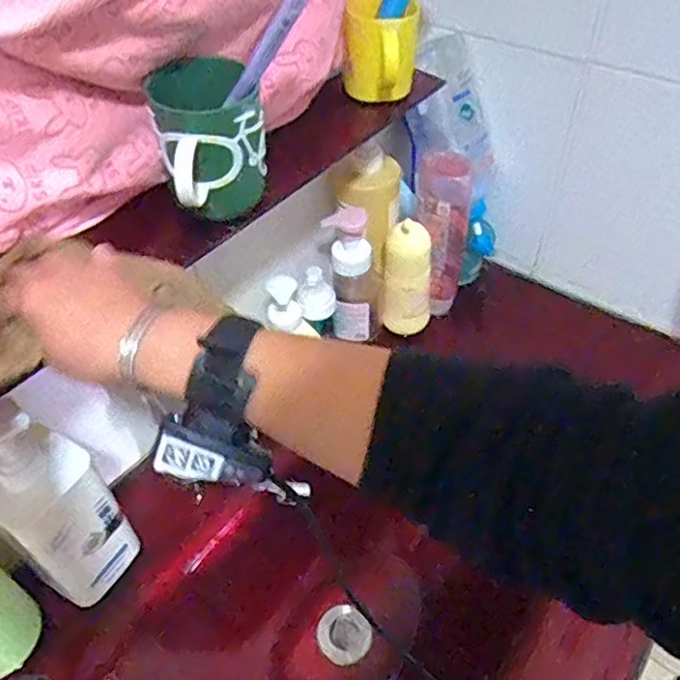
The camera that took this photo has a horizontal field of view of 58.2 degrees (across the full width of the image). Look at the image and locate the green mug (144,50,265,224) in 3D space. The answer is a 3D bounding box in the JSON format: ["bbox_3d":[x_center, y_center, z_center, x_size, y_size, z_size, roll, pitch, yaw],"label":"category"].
[{"bbox_3d":[-0.091,-0.142,0.449,0.076,0.097,0.084,-17,47,-12],"label":"green mug"}]

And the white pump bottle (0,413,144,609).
[{"bbox_3d":[-0.235,0.151,0.518,0.049,0.204,0.079,24,52,25],"label":"white pump bottle"}]

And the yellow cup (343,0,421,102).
[{"bbox_3d":[0.039,-0.283,0.589,0.071,0.089,0.066,-1,45,2],"label":"yellow cup"}]

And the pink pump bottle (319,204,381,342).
[{"bbox_3d":[0.017,-0.072,0.729,0.060,0.168,0.060,10,47,13],"label":"pink pump bottle"}]

